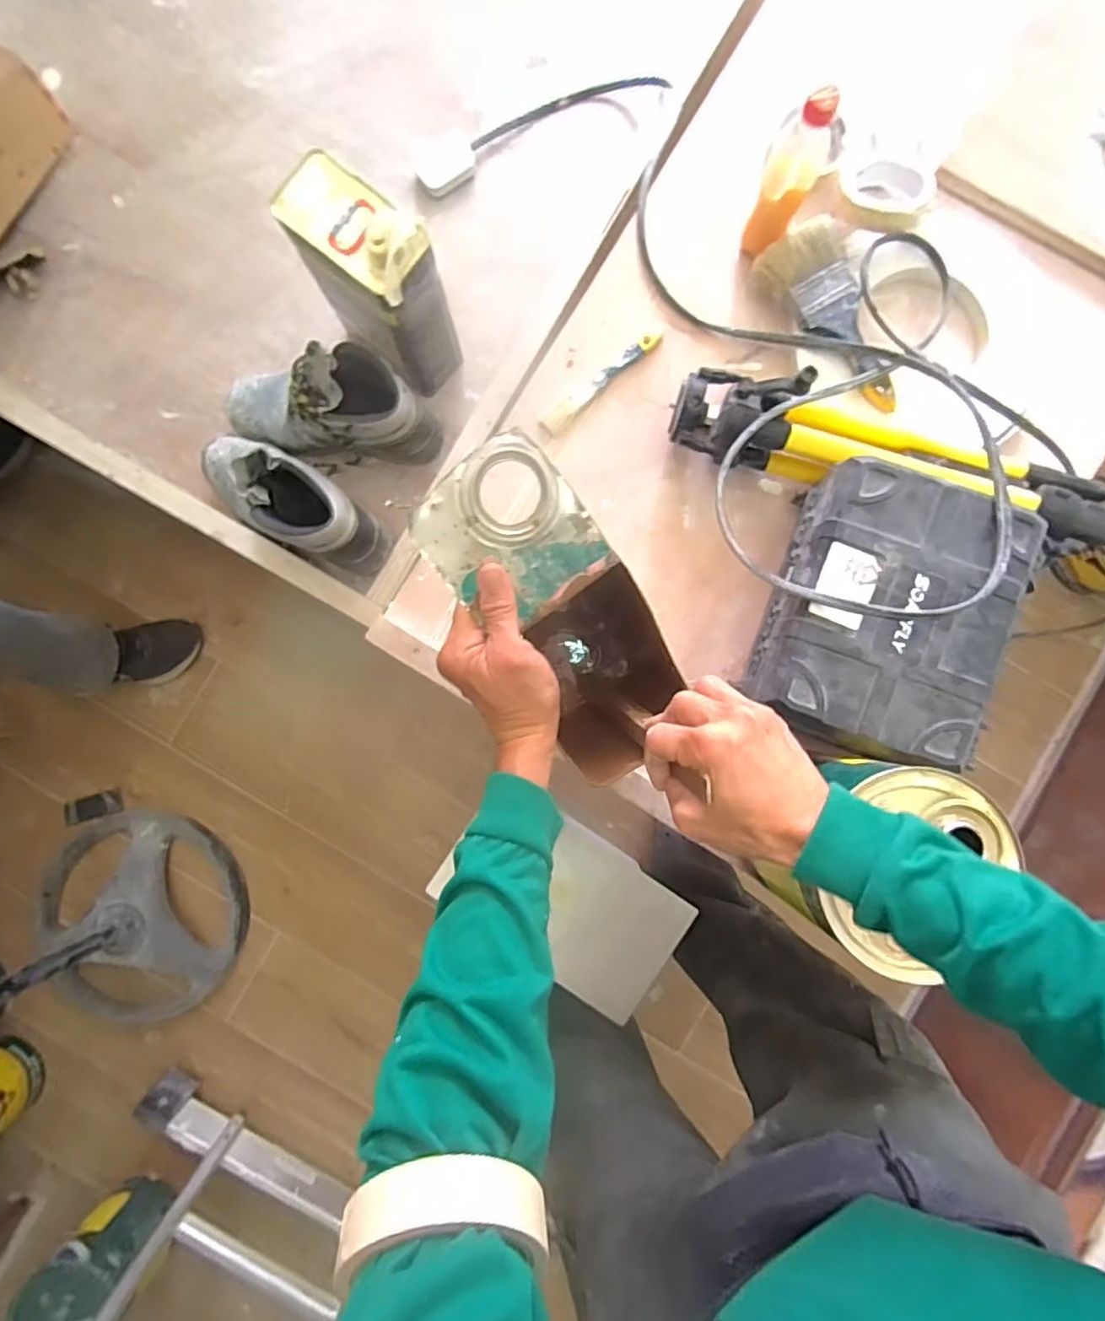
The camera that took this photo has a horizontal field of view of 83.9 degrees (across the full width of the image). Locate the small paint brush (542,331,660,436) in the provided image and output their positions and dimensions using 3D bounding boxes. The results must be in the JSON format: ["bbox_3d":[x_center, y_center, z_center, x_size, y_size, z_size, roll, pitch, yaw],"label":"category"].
[{"bbox_3d":[0.056,-0.320,0.703,0.172,0.012,0.024,-42,88,-1],"label":"small paint brush"}]

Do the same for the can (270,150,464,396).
[{"bbox_3d":[-0.214,-0.460,0.773,0.108,0.251,0.172,-43,88,-1],"label":"can"}]

